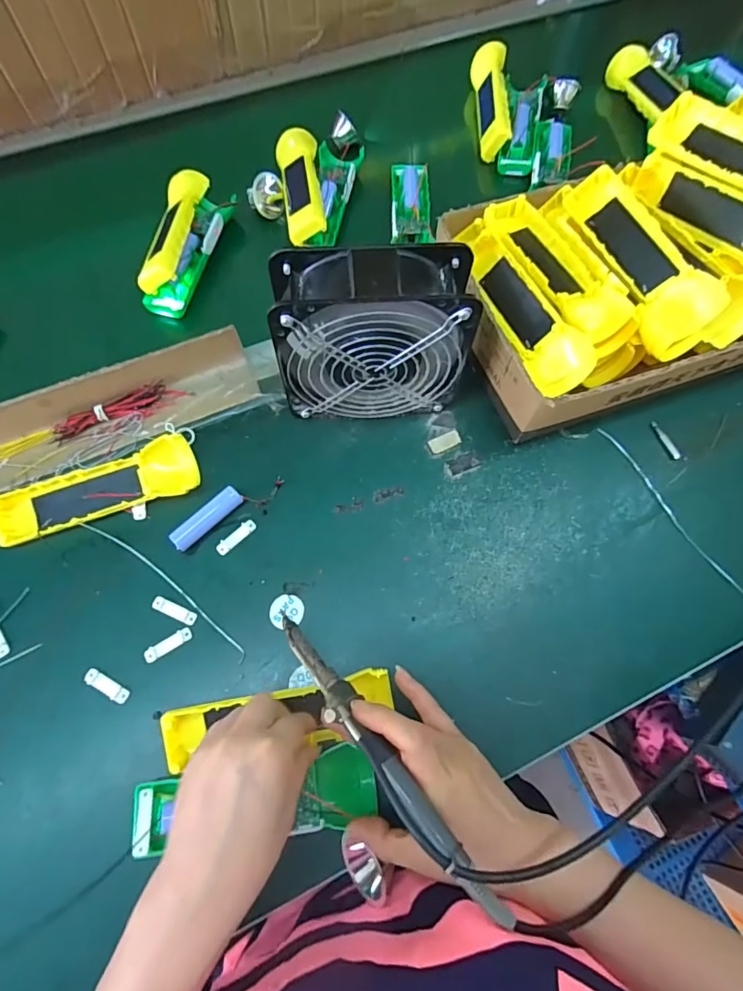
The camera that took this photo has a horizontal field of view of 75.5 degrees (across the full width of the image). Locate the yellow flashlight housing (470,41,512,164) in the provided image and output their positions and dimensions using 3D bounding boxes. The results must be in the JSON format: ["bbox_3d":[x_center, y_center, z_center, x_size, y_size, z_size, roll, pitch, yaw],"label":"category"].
[{"bbox_3d":[0.156,-0.515,0.618,0.037,0.036,0.190,0,73,-2],"label":"yellow flashlight housing"}]

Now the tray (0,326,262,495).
[{"bbox_3d":[-0.241,-0.071,0.423,0.276,0.038,0.071,-20,73,-8],"label":"tray"}]

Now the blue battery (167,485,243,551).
[{"bbox_3d":[-0.139,0.020,0.406,0.067,0.015,0.018,-42,77,-14],"label":"blue battery"}]

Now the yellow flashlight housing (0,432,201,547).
[{"bbox_3d":[-0.233,-0.004,0.408,0.161,0.022,0.049,-18,73,-7],"label":"yellow flashlight housing"}]

